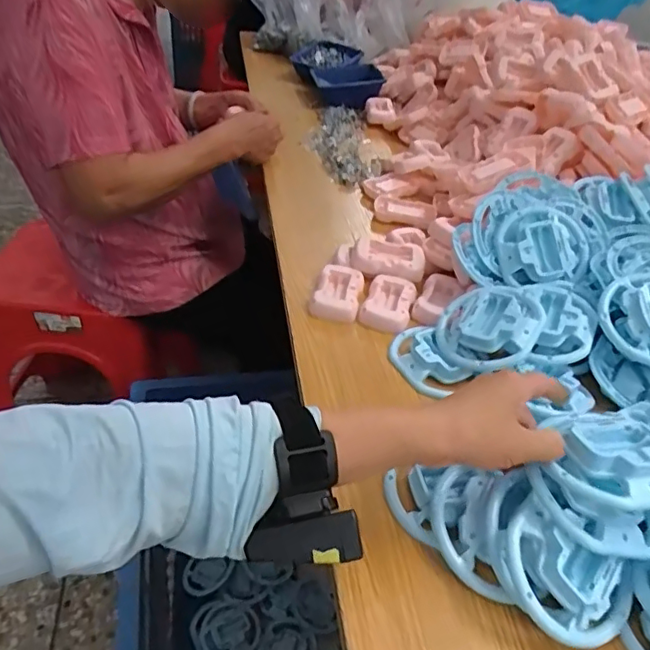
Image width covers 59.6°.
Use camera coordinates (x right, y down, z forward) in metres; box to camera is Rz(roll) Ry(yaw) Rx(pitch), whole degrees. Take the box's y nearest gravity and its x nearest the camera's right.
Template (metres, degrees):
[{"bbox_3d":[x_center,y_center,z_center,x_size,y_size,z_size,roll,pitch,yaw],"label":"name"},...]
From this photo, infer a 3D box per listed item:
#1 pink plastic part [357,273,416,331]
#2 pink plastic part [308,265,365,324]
[{"bbox_3d":[0.070,-0.026,0.628,0.051,0.017,0.082,14,40,7],"label":"pink plastic part"},{"bbox_3d":[0.015,-0.039,0.636,0.050,0.019,0.086,12,40,5],"label":"pink plastic part"}]

